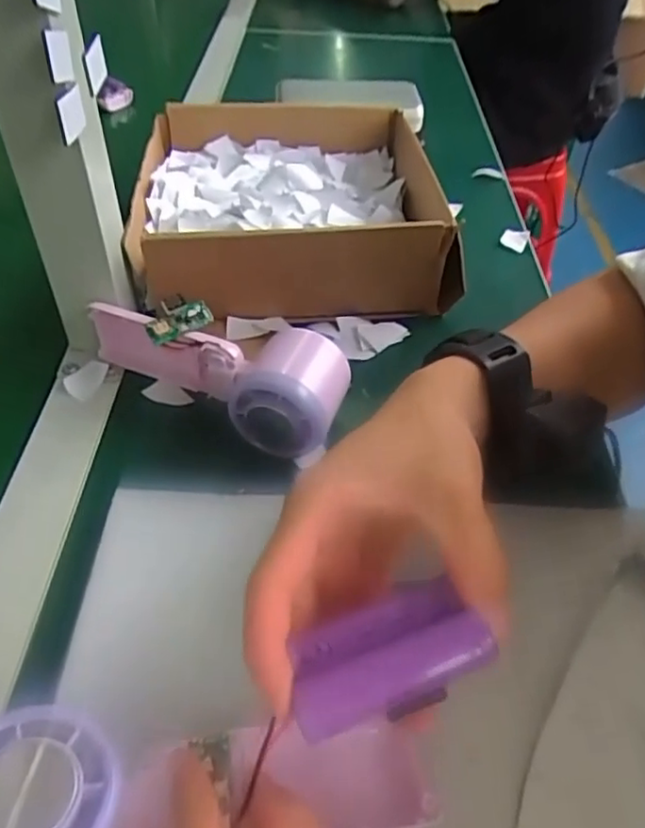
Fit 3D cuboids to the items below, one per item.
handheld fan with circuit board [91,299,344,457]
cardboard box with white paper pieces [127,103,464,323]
[{"bbox_3d":[-0.058,-0.034,0.387,0.163,0.052,0.064,27,49,23],"label":"handheld fan with circuit board"},{"bbox_3d":[-0.025,-0.165,0.509,0.222,0.080,0.220,-2,48,-7],"label":"cardboard box with white paper pieces"}]

